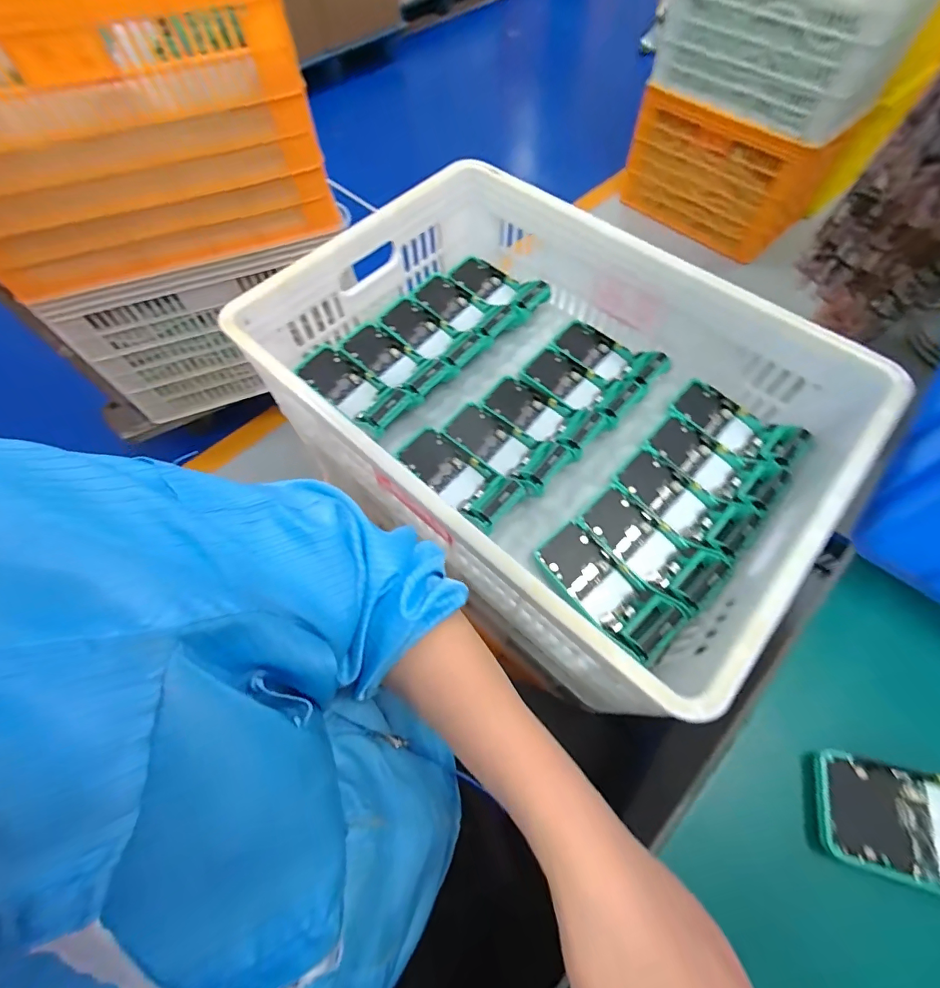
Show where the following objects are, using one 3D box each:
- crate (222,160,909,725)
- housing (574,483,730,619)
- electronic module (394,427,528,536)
[{"bbox_3d":[0.088,-0.131,0.566,0.634,0.174,0.459,39,70,19],"label":"crate"},{"bbox_3d":[0.211,0.060,0.520,0.077,0.045,0.166,-39,69,-17],"label":"housing"},{"bbox_3d":[-0.015,-0.027,0.568,0.075,0.034,0.172,-41,69,-18],"label":"electronic module"}]

